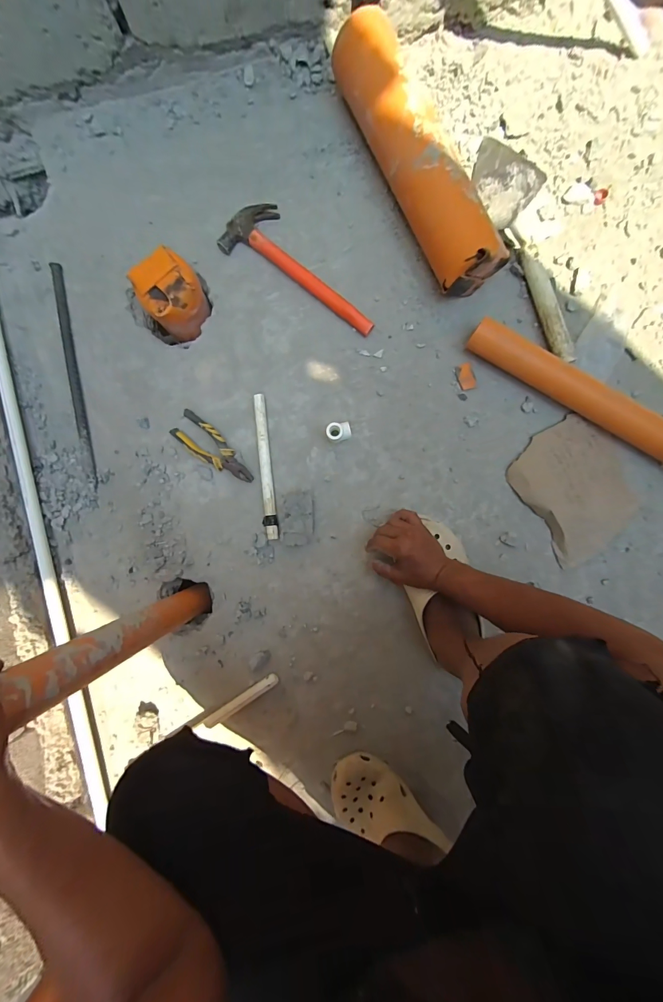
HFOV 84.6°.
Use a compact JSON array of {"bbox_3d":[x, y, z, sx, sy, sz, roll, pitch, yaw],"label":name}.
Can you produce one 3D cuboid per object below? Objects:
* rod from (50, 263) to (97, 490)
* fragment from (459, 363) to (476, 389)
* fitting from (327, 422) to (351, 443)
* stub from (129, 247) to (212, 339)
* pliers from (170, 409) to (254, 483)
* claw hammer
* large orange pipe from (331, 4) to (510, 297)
[{"bbox_3d":[-0.488,-0.238,0.692,0.021,0.019,0.418,-9,87,1],"label":"rod"},{"bbox_3d":[0.246,-0.226,0.661,0.026,0.007,0.046,-9,87,1],"label":"fragment"},{"bbox_3d":[0.014,-0.122,0.652,0.041,0.053,0.030,-5,88,2],"label":"fitting"},{"bbox_3d":[-0.283,-0.375,0.675,0.109,0.092,0.101,-37,88,3],"label":"stub"},{"bbox_3d":[-0.222,-0.094,0.684,0.180,0.014,0.063,43,89,3],"label":"pliers"},{"bbox_3d":[-0.046,-0.432,0.664,0.323,0.030,0.106,33,89,3],"label":"claw hammer"},{"bbox_3d":[0.135,-0.562,0.601,0.089,0.123,0.442,-26,87,1],"label":"large orange pipe"}]

